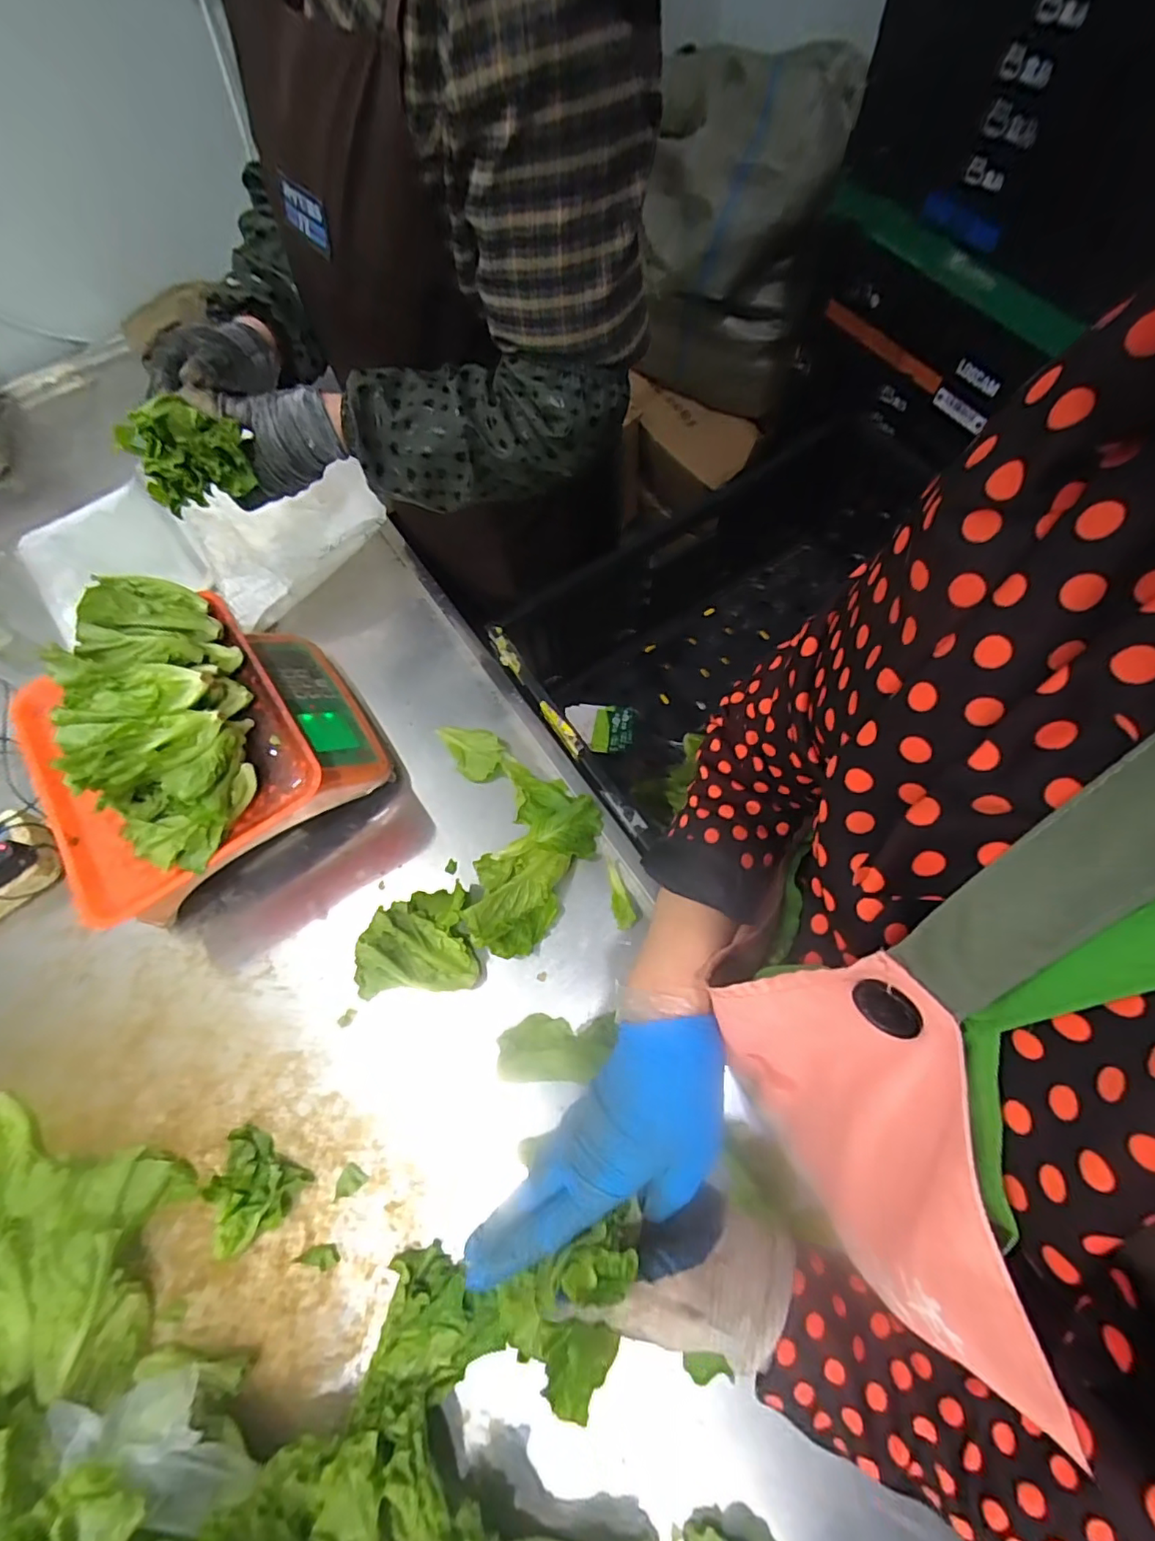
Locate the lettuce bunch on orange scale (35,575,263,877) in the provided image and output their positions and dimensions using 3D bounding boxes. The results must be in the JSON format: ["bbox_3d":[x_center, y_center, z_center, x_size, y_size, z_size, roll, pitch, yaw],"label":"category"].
[{"bbox_3d":[-0.382,-0.066,0.529,0.118,0.083,0.294,-21,68,-5],"label":"lettuce bunch on orange scale"}]

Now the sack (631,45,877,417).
[{"bbox_3d":[0.280,-0.916,1.038,0.268,0.445,0.269,10,69,7],"label":"sack"}]

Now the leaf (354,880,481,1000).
[{"bbox_3d":[-0.161,0.161,0.562,0.116,0.079,0.095,-7,68,0],"label":"leaf"}]

